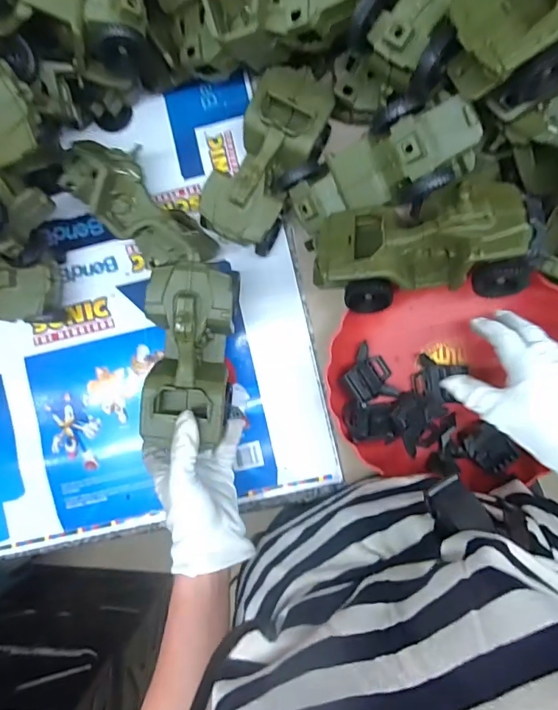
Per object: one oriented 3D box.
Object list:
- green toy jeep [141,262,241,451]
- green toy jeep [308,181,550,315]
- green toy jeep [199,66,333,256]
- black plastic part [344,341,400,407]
[{"bbox_3d":[-0.085,0.001,0.447,0.083,0.054,0.171,9,101,4],"label":"green toy jeep"},{"bbox_3d":[0.122,-0.095,0.405,0.187,0.060,0.099,-2,89,20],"label":"green toy jeep"},{"bbox_3d":[-0.011,-0.193,0.476,0.083,0.064,0.177,27,91,4],"label":"green toy jeep"},{"bbox_3d":[0.095,0.023,0.496,0.050,0.029,0.063,-32,87,3],"label":"black plastic part"}]

